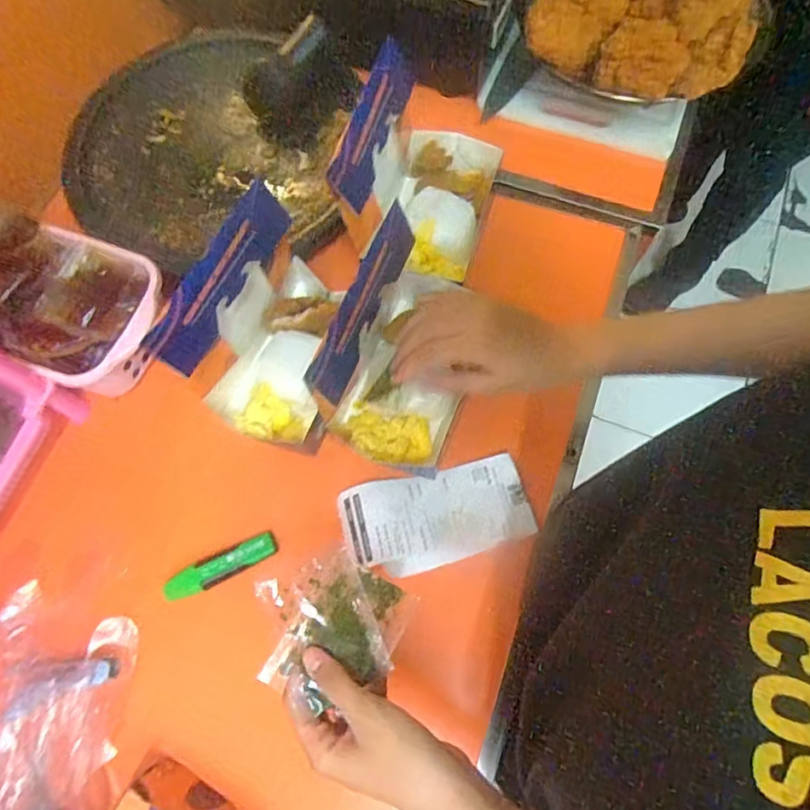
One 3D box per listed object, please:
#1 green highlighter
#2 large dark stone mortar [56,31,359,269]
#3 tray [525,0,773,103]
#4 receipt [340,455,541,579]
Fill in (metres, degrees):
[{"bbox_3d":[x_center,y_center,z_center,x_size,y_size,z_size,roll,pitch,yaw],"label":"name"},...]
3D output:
[{"bbox_3d":[-0.166,0.144,0.487,0.098,0.019,0.025,-27,71,-7],"label":"green highlighter"},{"bbox_3d":[-0.228,-0.306,0.629,0.319,0.056,0.317,2,70,3],"label":"large dark stone mortar"},{"bbox_3d":[0.248,-0.424,0.570,0.220,0.098,0.164,10,71,6],"label":"tray"},{"bbox_3d":[0.029,0.101,0.501,0.167,0.014,0.090,-14,65,-9],"label":"receipt"}]

